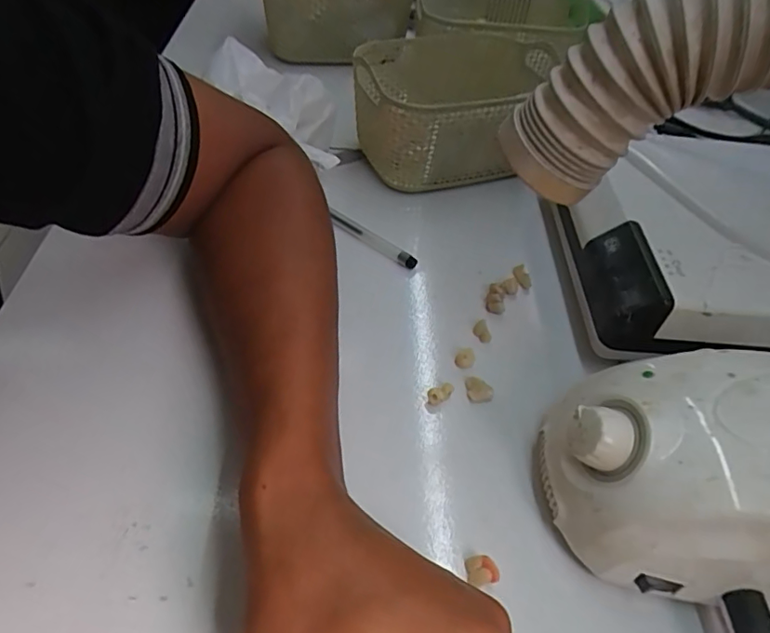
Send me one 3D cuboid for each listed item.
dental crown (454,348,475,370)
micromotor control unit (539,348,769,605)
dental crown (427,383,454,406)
[{"bbox_3d":[0.050,0.026,0.328,0.011,0.008,0.010,3,49,-3],"label":"dental crown"},{"bbox_3d":[0.151,0.076,0.248,0.133,0.084,0.094,7,49,0],"label":"micromotor control unit"},{"bbox_3d":[0.033,0.046,0.310,0.017,0.008,0.008,-15,52,-18],"label":"dental crown"}]

